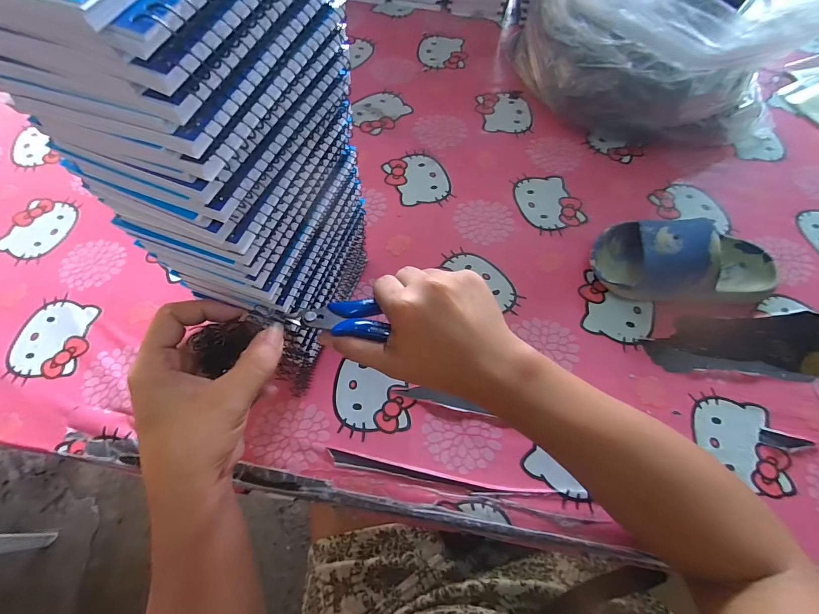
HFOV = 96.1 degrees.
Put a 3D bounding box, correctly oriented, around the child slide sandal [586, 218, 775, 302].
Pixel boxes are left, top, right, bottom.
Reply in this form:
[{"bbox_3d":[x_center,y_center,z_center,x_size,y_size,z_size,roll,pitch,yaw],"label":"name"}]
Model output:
[{"bbox_3d":[0.275,-0.046,0.360,0.170,0.063,0.081,5,65,2],"label":"child slide sandal"}]

